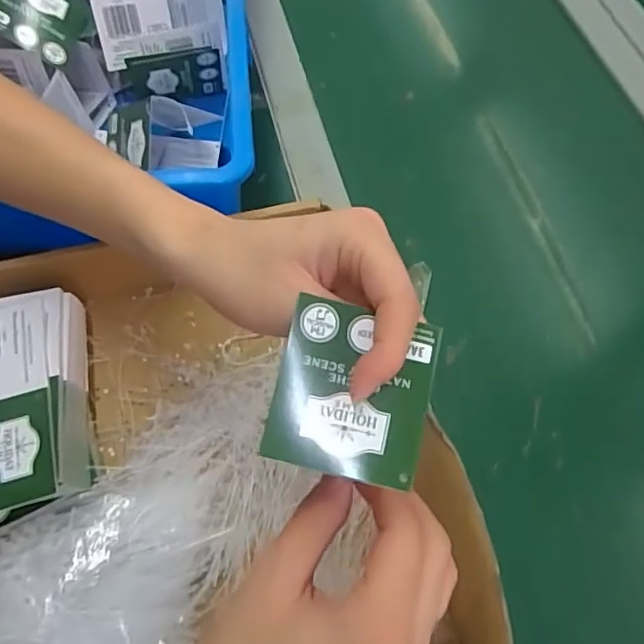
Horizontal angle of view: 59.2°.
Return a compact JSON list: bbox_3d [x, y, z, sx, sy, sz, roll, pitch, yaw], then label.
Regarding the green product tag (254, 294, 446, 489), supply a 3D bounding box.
[{"bbox_3d":[0.012,0.028,0.233,0.062,0.005,0.068,12,75,4],"label":"green product tag"}]

